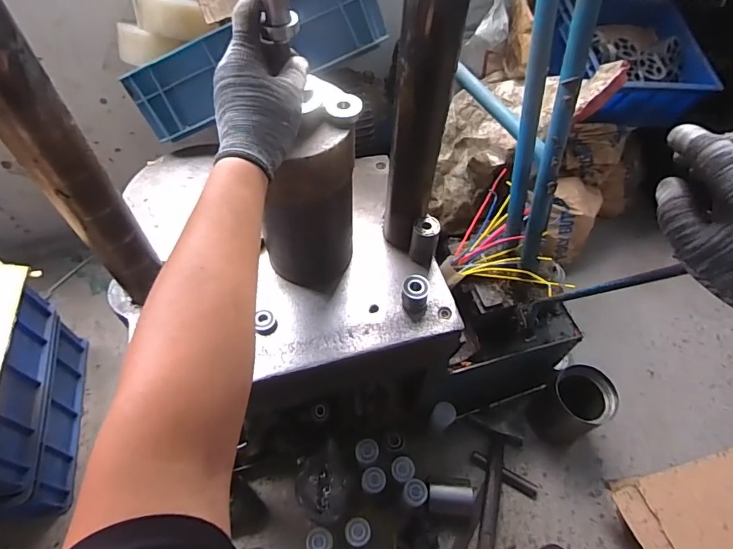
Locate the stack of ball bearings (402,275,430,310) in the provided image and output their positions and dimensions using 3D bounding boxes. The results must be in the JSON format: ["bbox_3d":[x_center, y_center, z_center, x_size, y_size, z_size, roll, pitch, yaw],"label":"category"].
[{"bbox_3d":[0.071,0.027,0.647,0.038,0.040,0.037,14,56,8],"label":"stack of ball bearings"}]

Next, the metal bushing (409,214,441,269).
[{"bbox_3d":[0.088,-0.051,0.682,0.038,0.073,0.044,13,56,7],"label":"metal bushing"}]

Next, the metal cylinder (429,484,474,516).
[{"bbox_3d":[0.165,0.441,0.870,0.090,0.045,0.049,3,56,0],"label":"metal cylinder"}]

